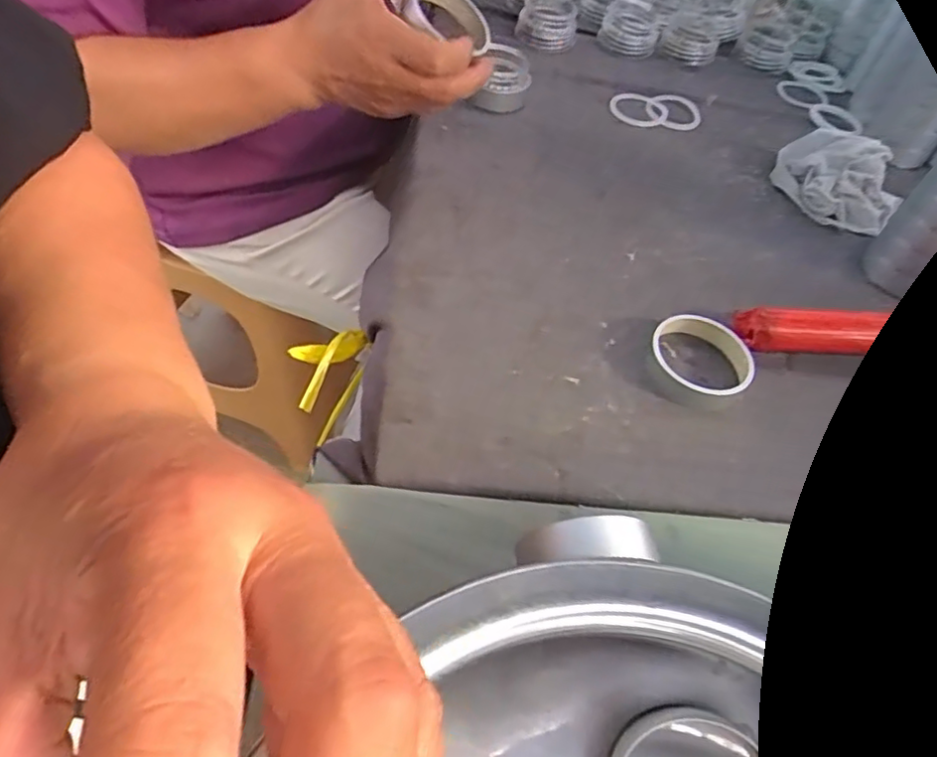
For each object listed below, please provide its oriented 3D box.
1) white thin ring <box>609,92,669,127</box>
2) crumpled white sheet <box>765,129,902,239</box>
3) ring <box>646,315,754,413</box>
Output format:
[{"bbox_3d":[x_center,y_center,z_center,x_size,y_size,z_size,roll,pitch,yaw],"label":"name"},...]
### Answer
[{"bbox_3d":[0.162,-0.258,0.596,0.055,0.008,0.048,11,52,3],"label":"white thin ring"},{"bbox_3d":[0.298,-0.165,0.507,0.049,0.051,0.103,-19,56,-18],"label":"crumpled white sheet"},{"bbox_3d":[0.147,-0.011,0.396,0.062,0.017,0.064,2,52,-3],"label":"ring"}]

